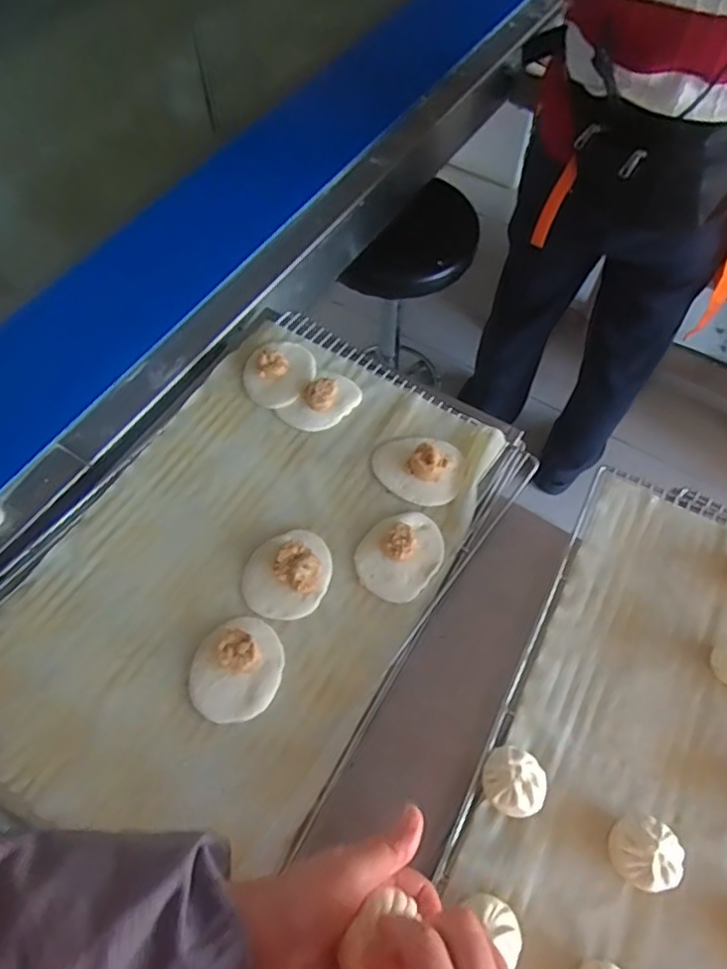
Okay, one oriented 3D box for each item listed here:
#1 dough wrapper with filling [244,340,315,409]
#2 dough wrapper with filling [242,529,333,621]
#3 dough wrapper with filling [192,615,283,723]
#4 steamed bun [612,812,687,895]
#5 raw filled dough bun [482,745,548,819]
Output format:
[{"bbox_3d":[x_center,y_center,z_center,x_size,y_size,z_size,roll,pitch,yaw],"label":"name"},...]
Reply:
[{"bbox_3d":[-0.108,-0.149,0.801,0.091,0.033,0.108,-12,60,-4],"label":"dough wrapper with filling"},{"bbox_3d":[-0.084,0.095,0.680,0.094,0.036,0.103,6,60,7],"label":"dough wrapper with filling"},{"bbox_3d":[-0.129,0.185,0.628,0.085,0.035,0.100,7,62,3],"label":"dough wrapper with filling"},{"bbox_3d":[0.231,0.300,0.506,0.051,0.044,0.053,-34,67,-17],"label":"steamed bun"},{"bbox_3d":[0.127,0.254,0.530,0.051,0.048,0.049,0,62,0],"label":"raw filled dough bun"}]

